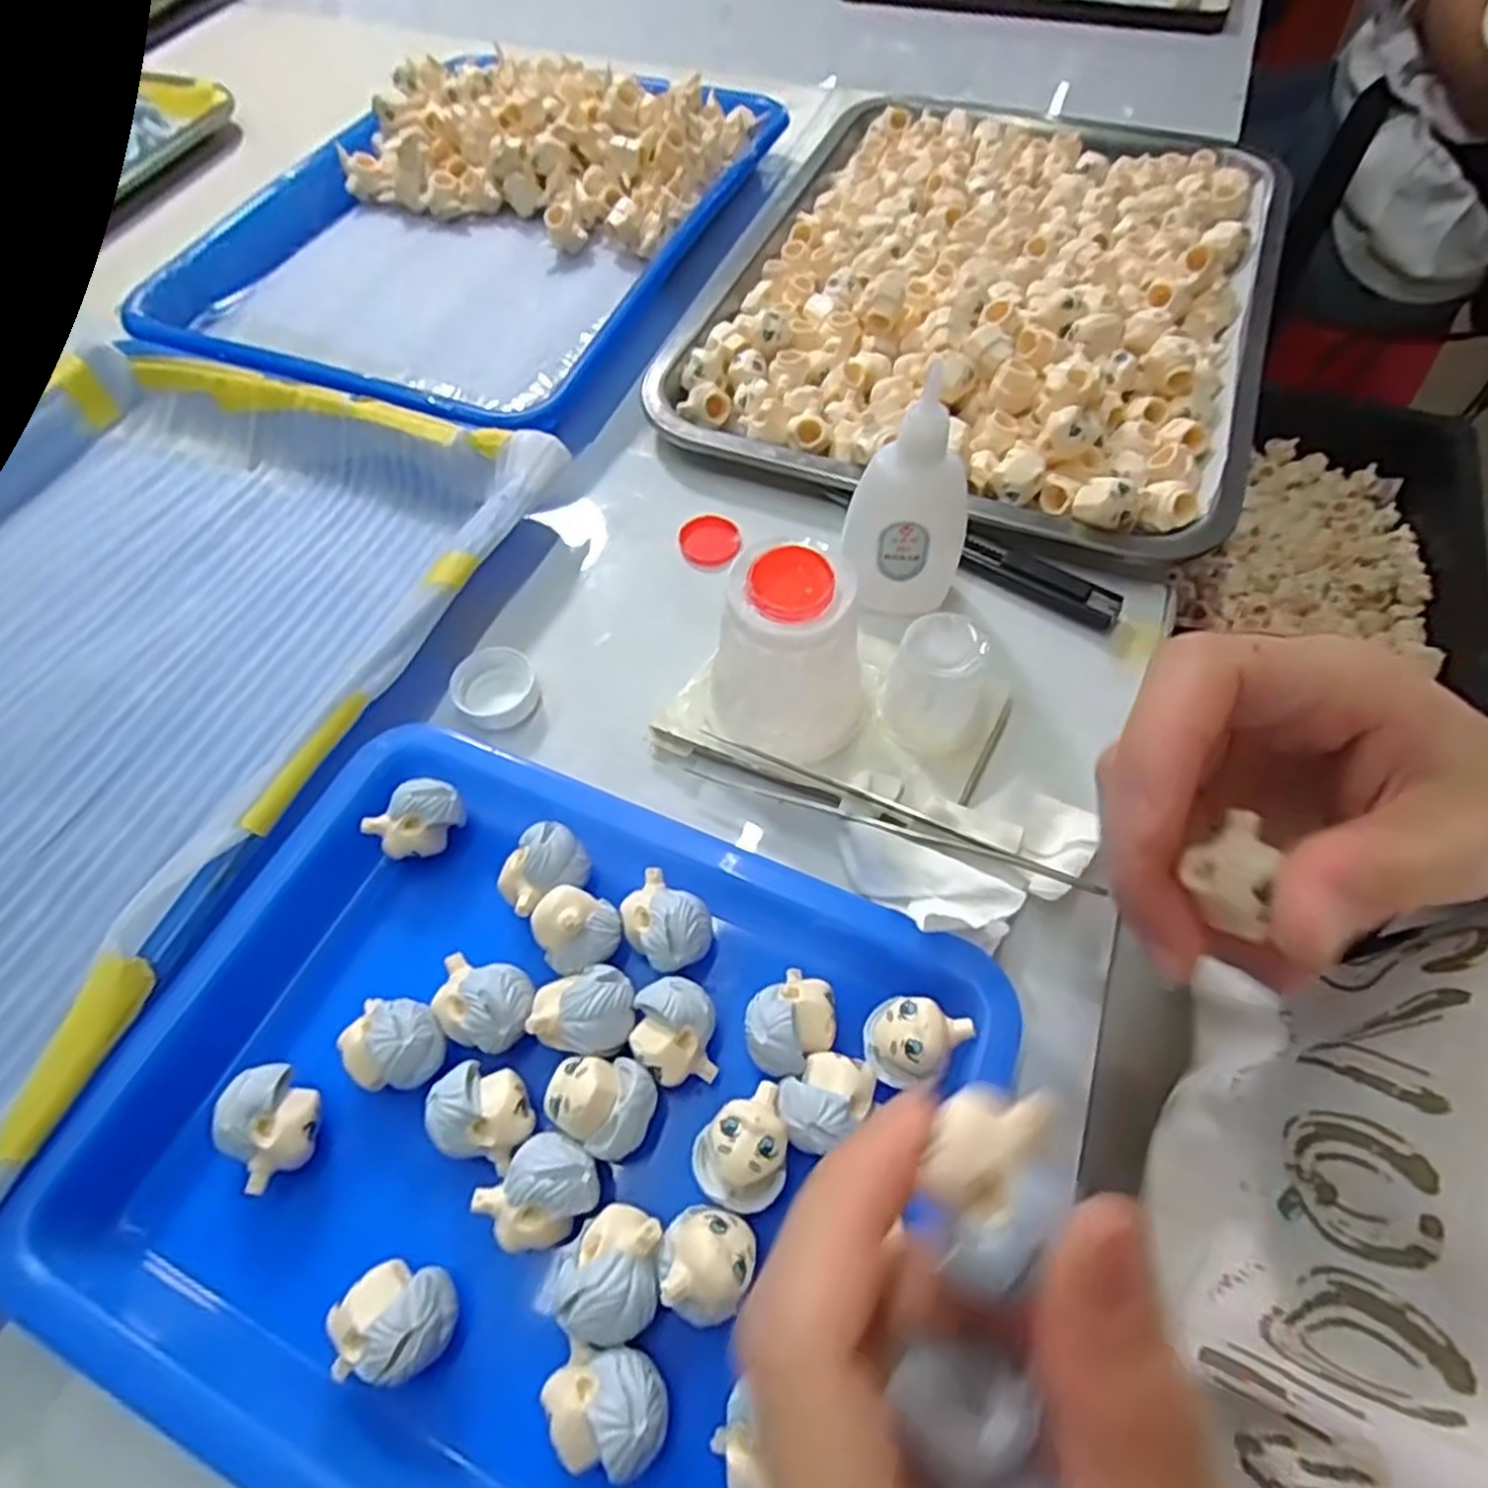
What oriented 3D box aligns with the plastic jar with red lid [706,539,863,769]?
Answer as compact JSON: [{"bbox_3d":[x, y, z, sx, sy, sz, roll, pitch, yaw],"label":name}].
[{"bbox_3d":[0.015,-0.027,0.261,0.052,0.067,0.047,11,61,7],"label":"plastic jar with red lid"}]

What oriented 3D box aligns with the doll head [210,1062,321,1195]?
[{"bbox_3d":[-0.126,0.101,0.212,0.020,0.021,0.026,-36,66,-18],"label":"doll head"}]

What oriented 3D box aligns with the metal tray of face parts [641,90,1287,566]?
[{"bbox_3d":[0.126,-0.244,0.402,0.256,0.032,0.337,19,63,11],"label":"metal tray of face parts"}]

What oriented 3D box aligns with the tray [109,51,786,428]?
[{"bbox_3d":[-0.141,-0.295,0.432,0.247,0.038,0.310,16,62,10],"label":"tray"}]

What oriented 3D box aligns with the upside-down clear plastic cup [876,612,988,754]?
[{"bbox_3d":[0.064,-0.019,0.269,0.032,0.040,0.031,-1,61,1],"label":"upside-down clear plastic cup"}]

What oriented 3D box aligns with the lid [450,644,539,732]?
[{"bbox_3d":[-0.092,-0.021,0.295,0.030,0.008,0.031,-1,61,1],"label":"lid"}]

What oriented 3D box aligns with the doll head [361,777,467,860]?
[{"bbox_3d":[-0.104,0.026,0.258,0.027,0.024,0.018,-39,67,-19],"label":"doll head"}]

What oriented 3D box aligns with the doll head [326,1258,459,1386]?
[{"bbox_3d":[-0.083,0.137,0.191,0.027,0.023,0.021,3,61,3],"label":"doll head"}]

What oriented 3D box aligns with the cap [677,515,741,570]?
[{"bbox_3d":[-0.014,-0.087,0.338,0.025,0.004,0.028,12,62,8],"label":"cap"}]

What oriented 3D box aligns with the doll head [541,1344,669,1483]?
[{"bbox_3d":[-0.031,0.151,0.179,0.025,0.023,0.022,-18,62,-9],"label":"doll head"}]

